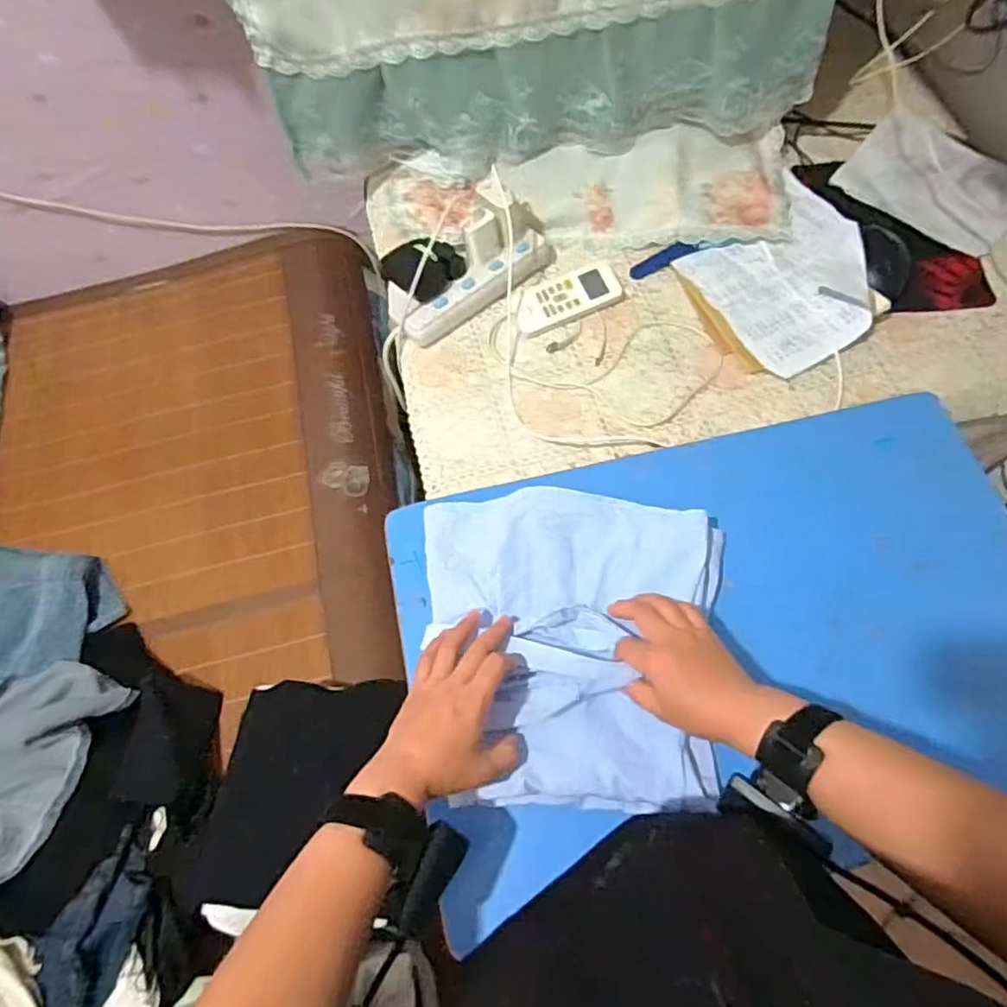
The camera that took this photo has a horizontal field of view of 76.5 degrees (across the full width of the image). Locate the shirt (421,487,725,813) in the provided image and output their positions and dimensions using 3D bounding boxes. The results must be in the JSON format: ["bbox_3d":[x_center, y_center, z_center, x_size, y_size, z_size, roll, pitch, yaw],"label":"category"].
[{"bbox_3d":[0.061,0.121,0.570,0.266,0.036,0.269,0,65,4],"label":"shirt"}]

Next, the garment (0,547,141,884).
[{"bbox_3d":[-0.723,0.252,0.882,0.407,0.152,0.424,8,65,7],"label":"garment"}]

